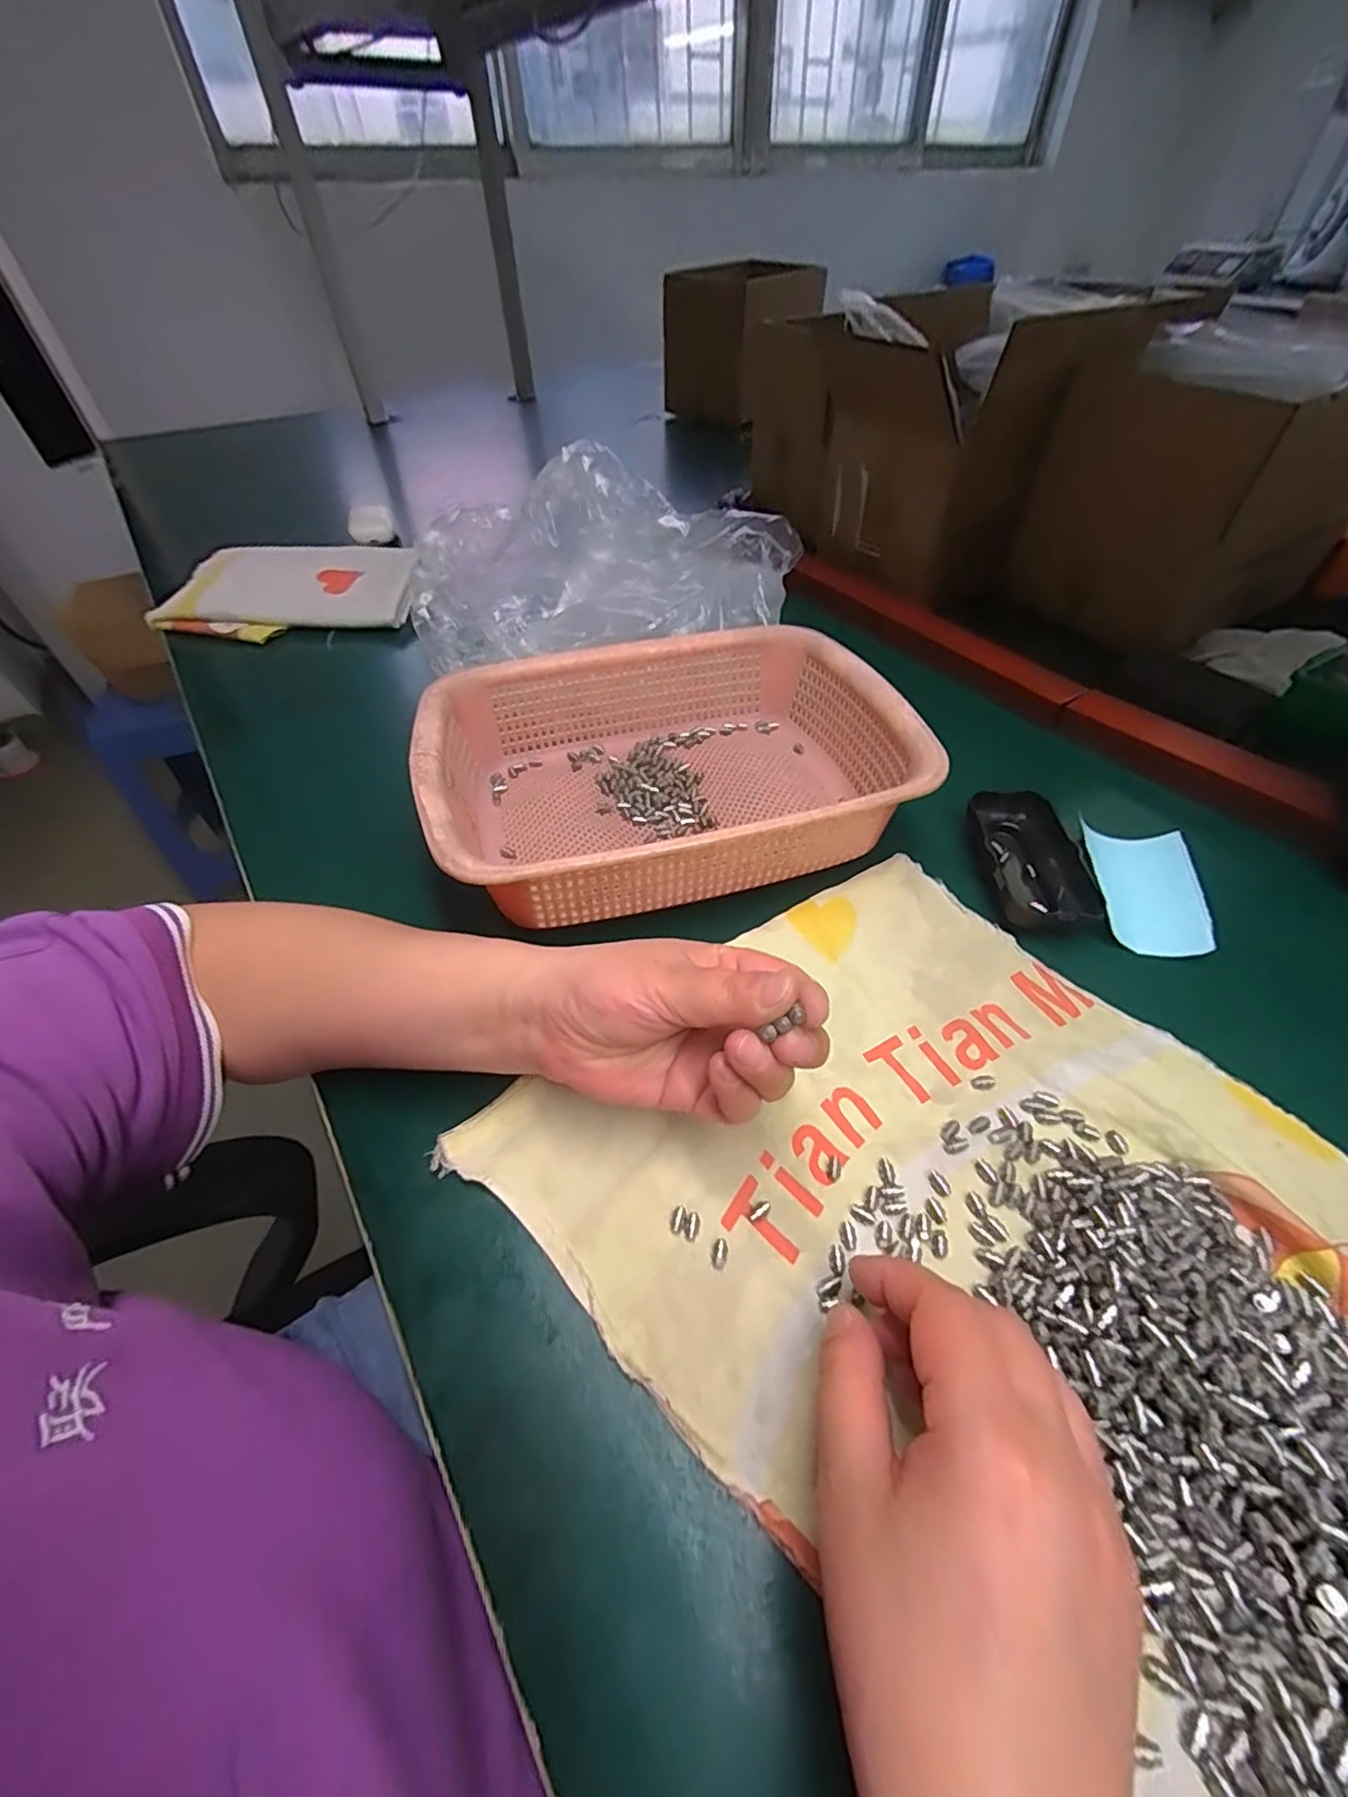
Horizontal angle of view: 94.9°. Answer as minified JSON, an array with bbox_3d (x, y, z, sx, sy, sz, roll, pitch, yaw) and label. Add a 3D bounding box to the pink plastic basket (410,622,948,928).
[{"bbox_3d":[-0.004,-0.087,0.397,0.284,0.065,0.209,-12,49,-9],"label":"pink plastic basket"}]

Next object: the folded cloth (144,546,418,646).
[{"bbox_3d":[-0.406,-0.336,0.665,0.286,0.039,0.157,0,49,2],"label":"folded cloth"}]

